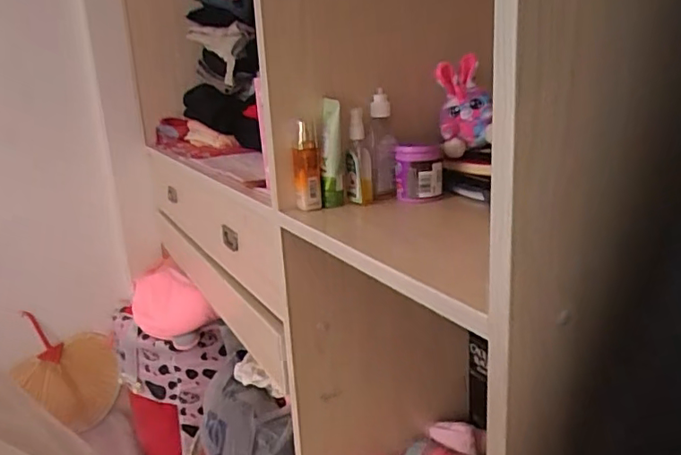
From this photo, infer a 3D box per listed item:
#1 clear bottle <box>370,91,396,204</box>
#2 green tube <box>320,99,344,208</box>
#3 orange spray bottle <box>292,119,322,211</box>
[{"bbox_3d":[0.057,-0.109,0.762,0.032,0.141,0.032,-4,16,1],"label":"clear bottle"},{"bbox_3d":[-0.013,-0.095,0.741,0.029,0.141,0.045,-4,16,-2],"label":"green tube"},{"bbox_3d":[-0.045,-0.081,0.728,0.034,0.116,0.026,-4,16,-2],"label":"orange spray bottle"}]

